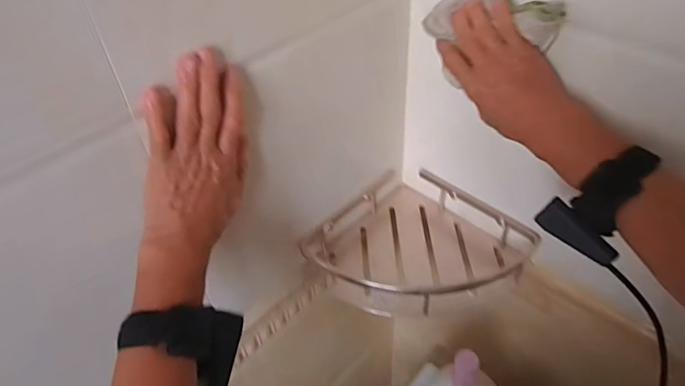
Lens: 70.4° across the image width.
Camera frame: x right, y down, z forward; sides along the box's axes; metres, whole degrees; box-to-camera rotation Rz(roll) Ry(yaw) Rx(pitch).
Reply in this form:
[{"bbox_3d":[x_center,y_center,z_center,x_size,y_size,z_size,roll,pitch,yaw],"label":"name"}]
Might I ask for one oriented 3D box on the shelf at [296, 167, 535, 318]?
[{"bbox_3d":[0.091,0.073,0.623,0.214,0.064,0.209,-34,52,-27],"label":"shelf"}]

